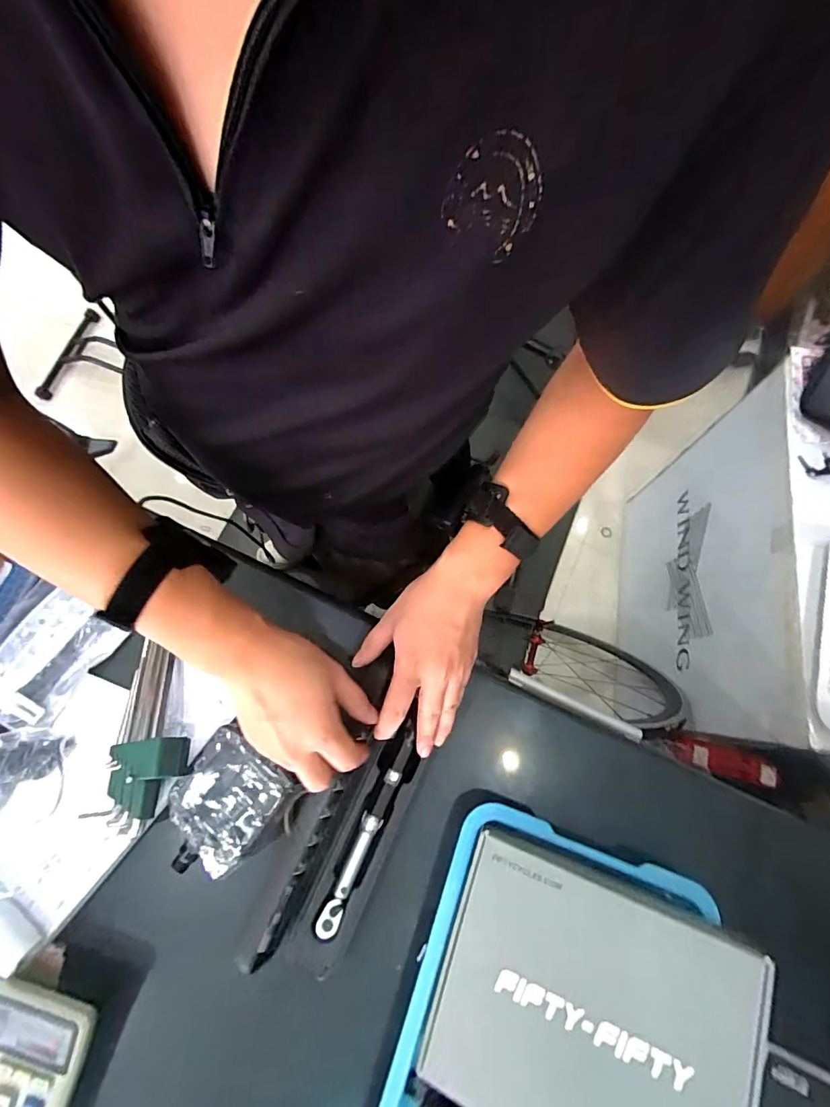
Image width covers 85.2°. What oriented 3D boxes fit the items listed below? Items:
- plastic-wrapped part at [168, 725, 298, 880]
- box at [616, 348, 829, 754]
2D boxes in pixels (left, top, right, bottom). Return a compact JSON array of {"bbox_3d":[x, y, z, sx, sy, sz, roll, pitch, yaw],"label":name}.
[{"bbox_3d":[-0.169,0.221,0.410,0.084,0.037,0.098,36,77,10],"label":"plastic-wrapped part"},{"bbox_3d":[0.725,0.064,0.987,0.273,0.711,0.666,8,74,3],"label":"box"}]

